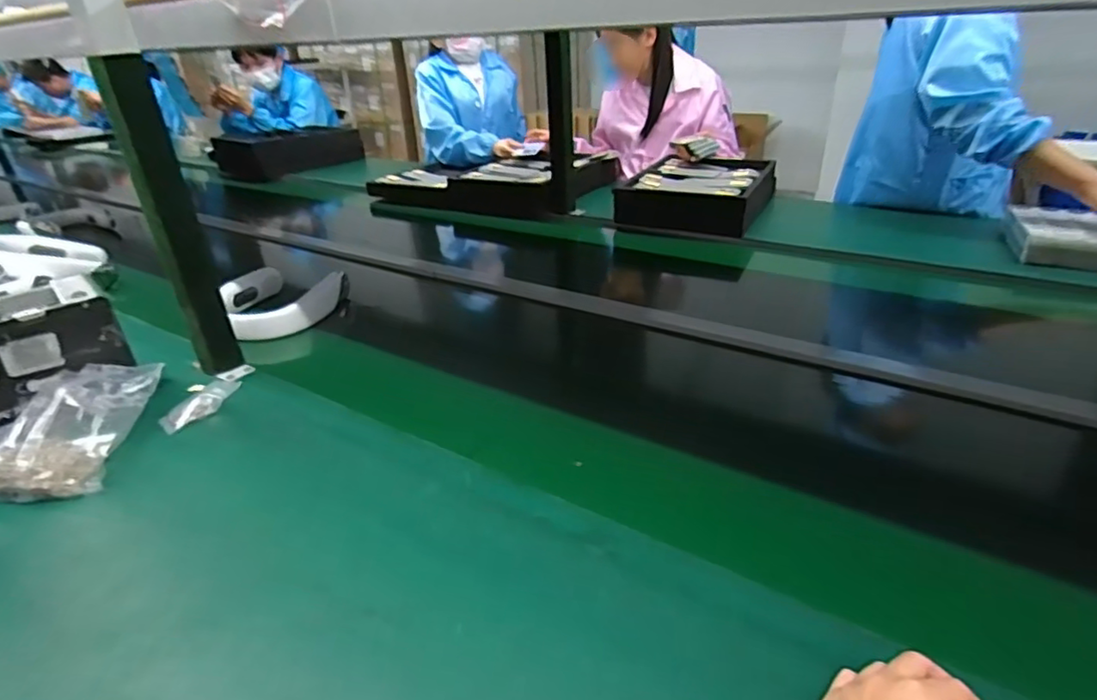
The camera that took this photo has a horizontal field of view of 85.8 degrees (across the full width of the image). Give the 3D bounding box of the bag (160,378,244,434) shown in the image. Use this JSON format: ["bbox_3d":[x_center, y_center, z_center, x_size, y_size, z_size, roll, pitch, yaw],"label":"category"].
[{"bbox_3d":[-0.426,0.066,0.728,0.038,0.018,0.108,5,29,13],"label":"bag"}]

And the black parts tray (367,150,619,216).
[{"bbox_3d":[-0.147,-0.497,1.711,0.596,0.089,0.391,11,32,24],"label":"black parts tray"}]

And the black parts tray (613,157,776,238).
[{"bbox_3d":[0.367,-0.390,1.441,0.304,0.089,0.399,12,32,25],"label":"black parts tray"}]

